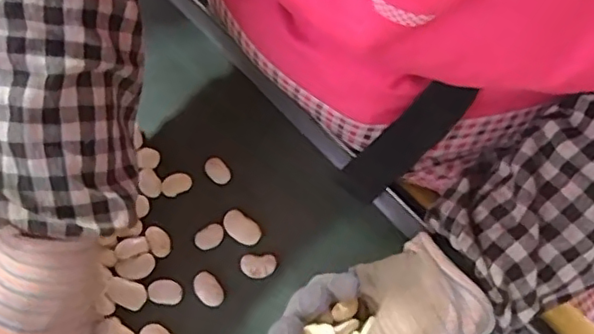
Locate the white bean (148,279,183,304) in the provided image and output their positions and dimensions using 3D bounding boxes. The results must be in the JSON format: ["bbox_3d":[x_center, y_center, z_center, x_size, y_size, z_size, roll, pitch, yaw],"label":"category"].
[{"bbox_3d":[-0.094,0.088,0.420,0.024,0.004,0.017,-1,69,-3],"label":"white bean"}]

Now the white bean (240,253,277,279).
[{"bbox_3d":[-0.028,0.072,0.431,0.026,0.004,0.017,0,69,-3],"label":"white bean"}]

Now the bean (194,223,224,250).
[{"bbox_3d":[-0.065,0.051,0.436,0.022,0.004,0.016,-30,73,-13],"label":"bean"}]

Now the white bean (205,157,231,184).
[{"bbox_3d":[-0.061,0.002,0.455,0.015,0.004,0.022,-36,75,-15],"label":"white bean"}]

